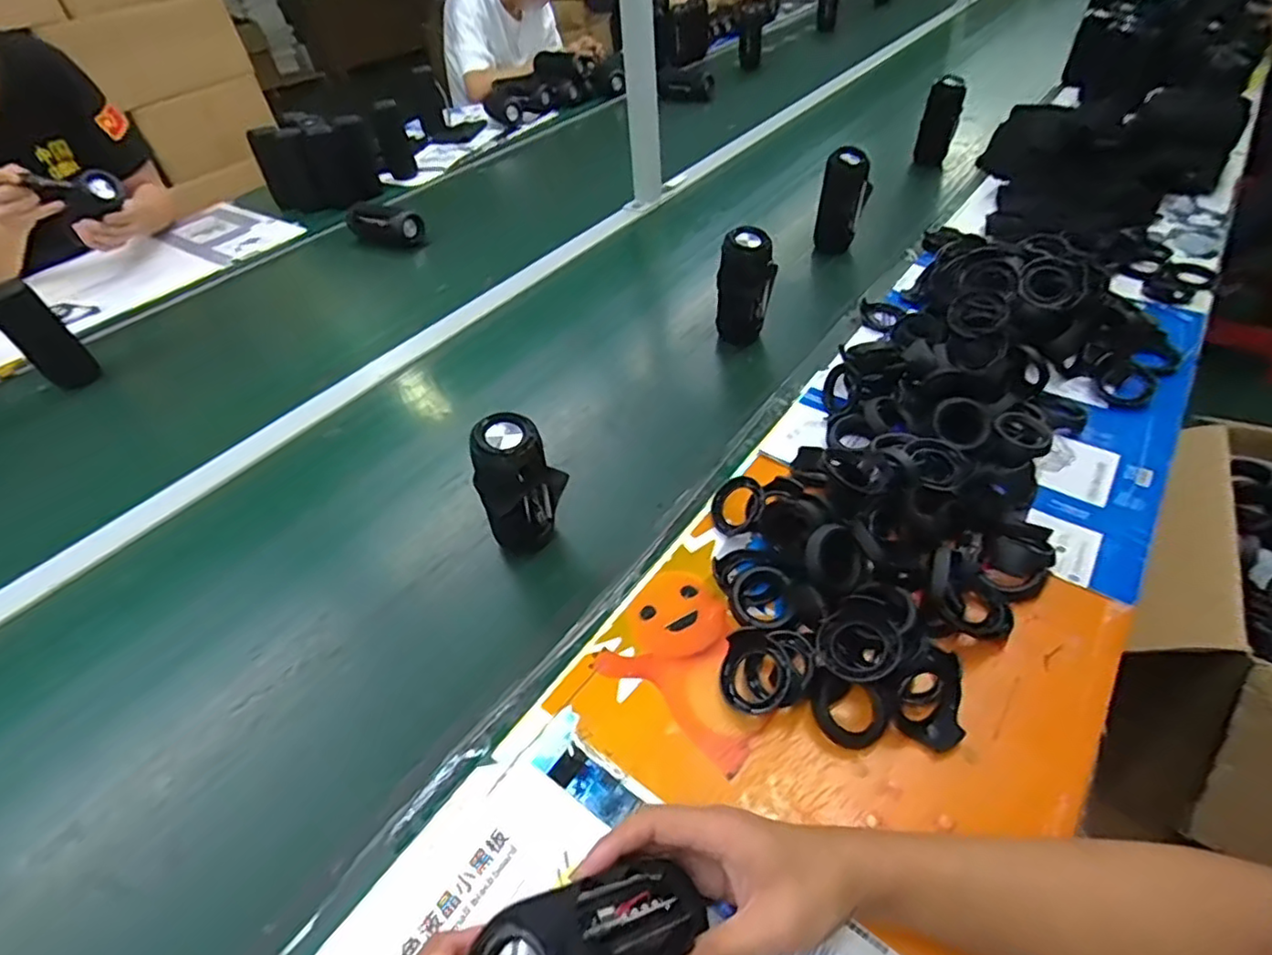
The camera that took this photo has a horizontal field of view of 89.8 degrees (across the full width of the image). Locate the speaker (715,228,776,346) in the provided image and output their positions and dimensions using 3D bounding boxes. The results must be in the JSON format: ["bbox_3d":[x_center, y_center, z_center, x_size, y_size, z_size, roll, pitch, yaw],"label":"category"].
[{"bbox_3d":[0.150,-0.254,0.868,0.064,0.153,0.057,-27,48,-20],"label":"speaker"}]

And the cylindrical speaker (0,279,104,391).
[{"bbox_3d":[-0.885,-0.213,0.946,0.053,0.150,0.062,22,51,26],"label":"cylindrical speaker"}]

